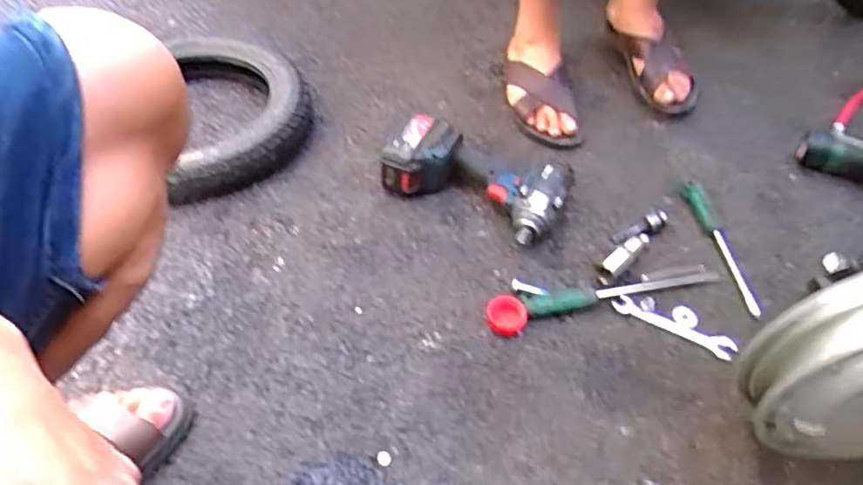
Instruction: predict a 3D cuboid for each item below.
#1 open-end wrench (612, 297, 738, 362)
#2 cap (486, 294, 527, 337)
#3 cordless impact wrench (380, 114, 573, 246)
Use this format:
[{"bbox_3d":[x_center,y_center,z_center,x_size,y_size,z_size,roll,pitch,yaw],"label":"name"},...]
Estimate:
[{"bbox_3d":[0.291,0.101,0.728,0.142,0.012,0.029,27,53,20],"label":"open-end wrench"},{"bbox_3d":[0.090,0.086,0.724,0.046,0.012,0.051,-20,52,-19],"label":"cap"},{"bbox_3d":[0.066,-0.093,0.835,0.237,0.082,0.136,23,51,17],"label":"cordless impact wrench"}]

